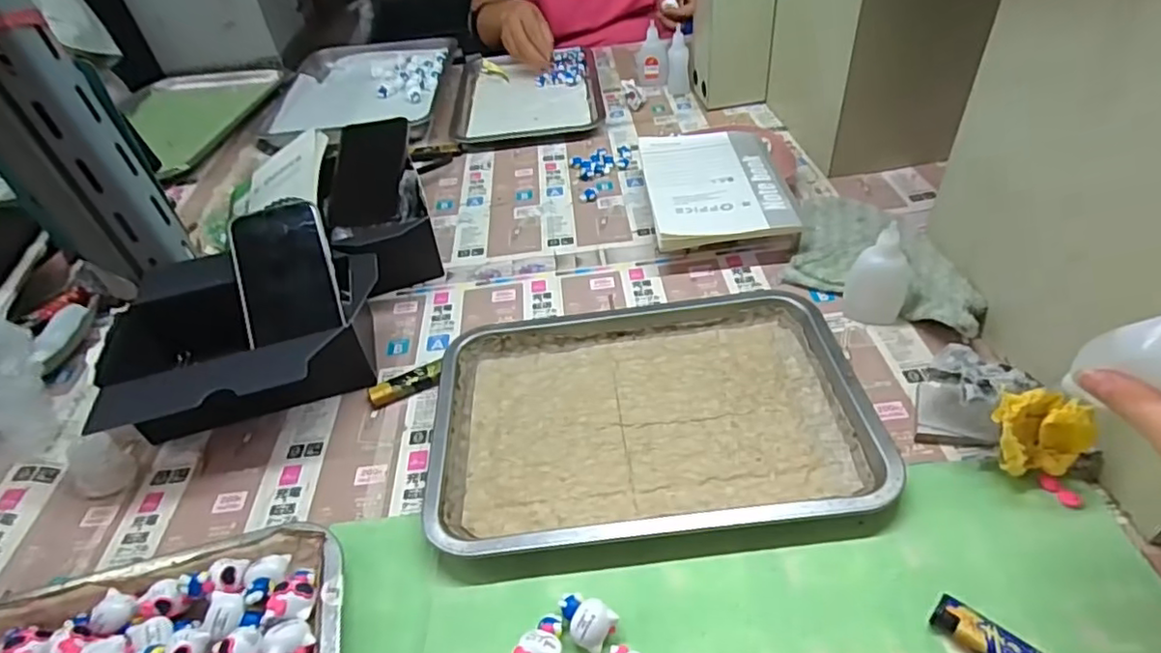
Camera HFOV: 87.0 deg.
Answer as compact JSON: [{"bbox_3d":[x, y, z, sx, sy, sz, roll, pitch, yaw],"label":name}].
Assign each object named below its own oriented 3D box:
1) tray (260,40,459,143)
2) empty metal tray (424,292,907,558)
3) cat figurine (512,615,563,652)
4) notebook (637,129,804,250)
[{"bbox_3d":[-0.334,-0.375,0.963,0.243,0.036,0.352,-5,42,2],"label":"tray"},{"bbox_3d":[0.046,0.059,0.459,0.304,0.024,0.224,-8,42,-1],"label":"empty metal tray"},{"bbox_3d":[-0.021,0.179,0.342,0.024,0.019,0.032,7,44,15],"label":"cat figurine"},{"bbox_3d":[0.138,-0.151,0.637,0.135,0.016,0.199,-4,42,3],"label":"notebook"}]

